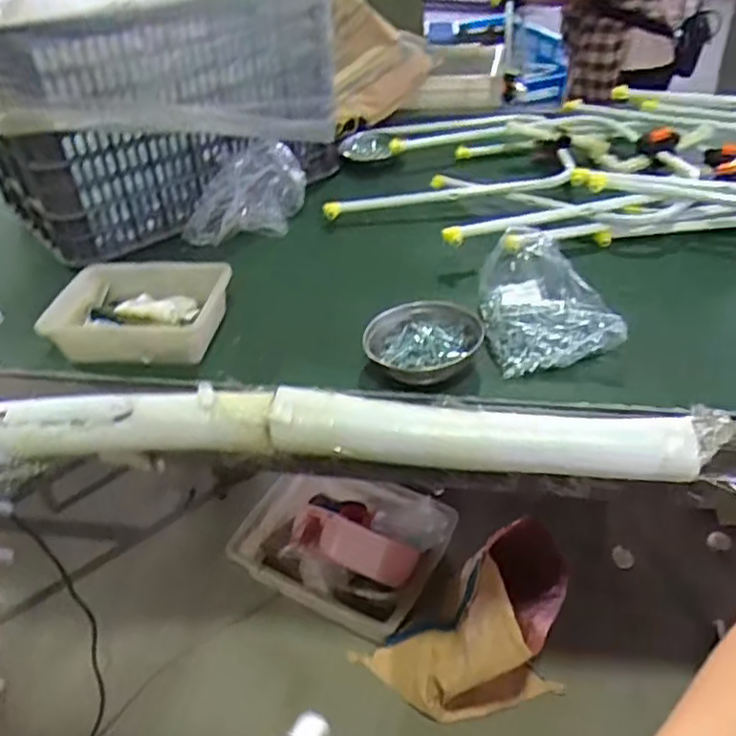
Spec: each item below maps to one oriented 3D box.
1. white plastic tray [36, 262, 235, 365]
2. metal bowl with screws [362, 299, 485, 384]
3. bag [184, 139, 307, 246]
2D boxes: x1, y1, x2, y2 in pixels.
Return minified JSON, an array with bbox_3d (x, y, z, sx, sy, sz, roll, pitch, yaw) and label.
[{"bbox_3d":[-0.323,-0.080,0.931,0.227,0.068,0.171,1,39,9],"label":"white plastic tray"},{"bbox_3d":[0.069,-0.032,0.857,0.137,0.050,0.136,-4,39,3],"label":"metal bowl with screws"},{"bbox_3d":[-0.209,-0.297,1.135,0.222,0.143,0.086,-13,39,-8],"label":"bag"}]

